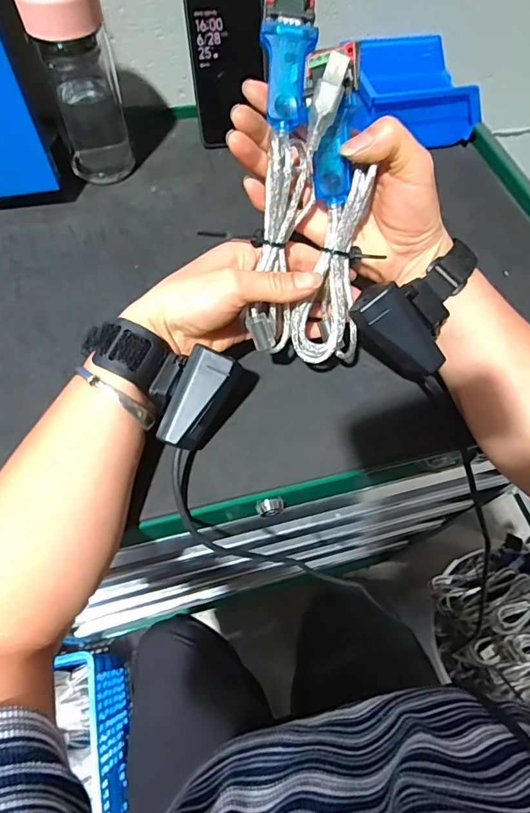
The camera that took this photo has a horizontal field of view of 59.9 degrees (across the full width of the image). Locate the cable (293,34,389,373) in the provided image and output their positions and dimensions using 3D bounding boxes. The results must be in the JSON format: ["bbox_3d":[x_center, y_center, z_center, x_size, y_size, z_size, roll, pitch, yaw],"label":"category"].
[{"bbox_3d":[0.042,-0.122,0.306,0.045,0.190,0.030,-4,24,-5],"label":"cable"}]

